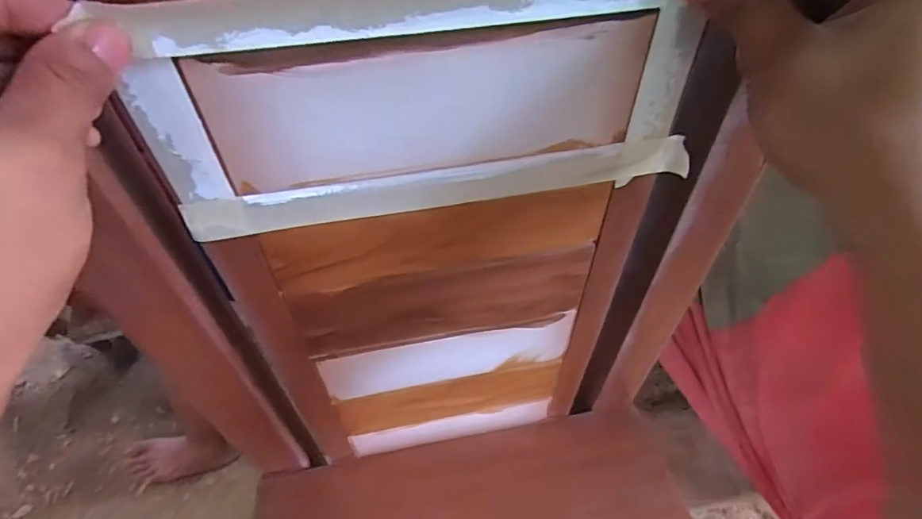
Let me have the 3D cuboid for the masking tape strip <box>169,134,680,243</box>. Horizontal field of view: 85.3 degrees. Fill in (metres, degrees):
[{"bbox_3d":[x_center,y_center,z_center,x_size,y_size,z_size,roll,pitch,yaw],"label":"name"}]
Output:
[{"bbox_3d":[-0.005,-0.039,0.272,0.267,0.028,0.010,-8,54,-8],"label":"masking tape strip"}]

